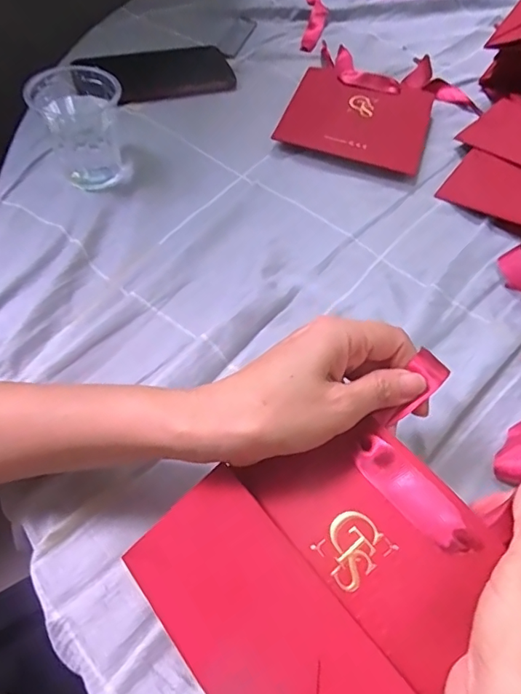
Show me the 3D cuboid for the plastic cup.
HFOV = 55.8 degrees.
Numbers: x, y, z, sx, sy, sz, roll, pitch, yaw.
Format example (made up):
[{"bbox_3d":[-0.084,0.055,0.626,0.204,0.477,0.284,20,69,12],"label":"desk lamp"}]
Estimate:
[{"bbox_3d":[-0.153,-0.193,0.424,0.072,0.072,0.075,-6,58,-8],"label":"plastic cup"}]

